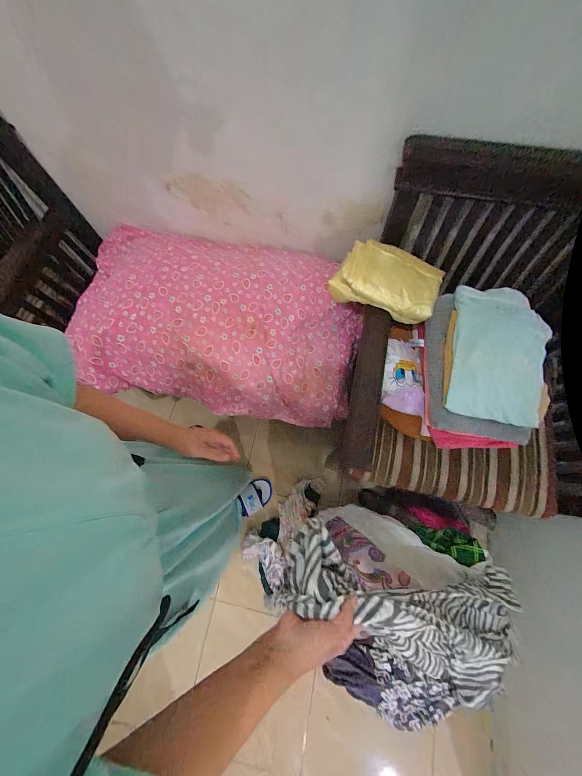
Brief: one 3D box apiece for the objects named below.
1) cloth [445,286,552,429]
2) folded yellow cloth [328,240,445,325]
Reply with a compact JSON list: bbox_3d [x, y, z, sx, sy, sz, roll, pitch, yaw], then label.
[{"bbox_3d":[0.440,-0.078,0.562,0.169,0.021,0.292,8,80,18],"label":"cloth"},{"bbox_3d":[0.243,-0.277,0.666,0.262,0.079,0.152,20,73,8],"label":"folded yellow cloth"}]

